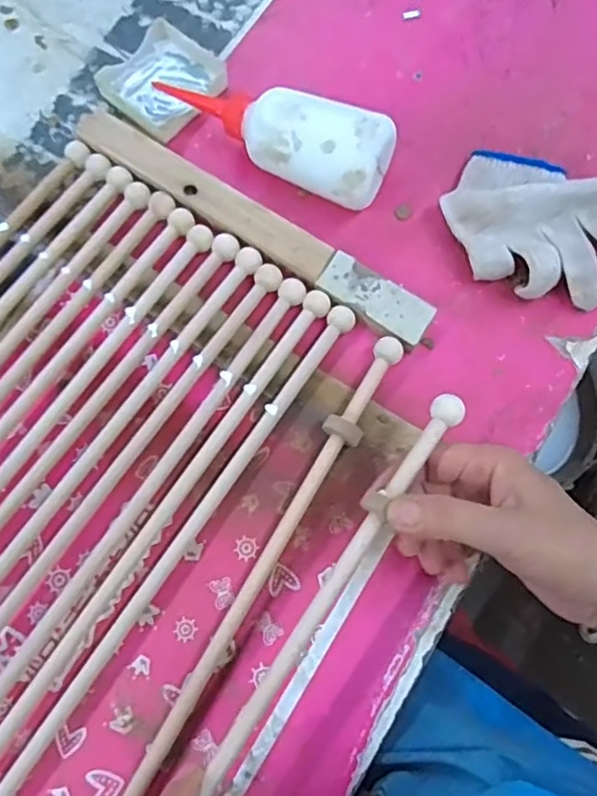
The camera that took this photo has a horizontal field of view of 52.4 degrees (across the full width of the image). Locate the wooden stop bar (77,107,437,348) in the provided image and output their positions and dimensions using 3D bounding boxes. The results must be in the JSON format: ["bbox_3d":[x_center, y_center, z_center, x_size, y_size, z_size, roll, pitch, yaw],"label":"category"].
[{"bbox_3d":[-0.035,-0.123,0.433,0.286,0.017,0.034,33,78,7],"label":"wooden stop bar"}]

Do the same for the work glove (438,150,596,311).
[{"bbox_3d":[0.174,-0.121,0.424,0.136,0.044,0.101,25,77,5],"label":"work glove"}]

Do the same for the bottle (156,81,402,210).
[{"bbox_3d":[-0.024,-0.186,0.430,0.178,0.062,0.055,20,76,4],"label":"bottle"}]

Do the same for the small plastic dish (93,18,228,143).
[{"bbox_3d":[-0.103,-0.244,0.467,0.074,0.016,0.083,44,79,9],"label":"small plastic dish"}]

